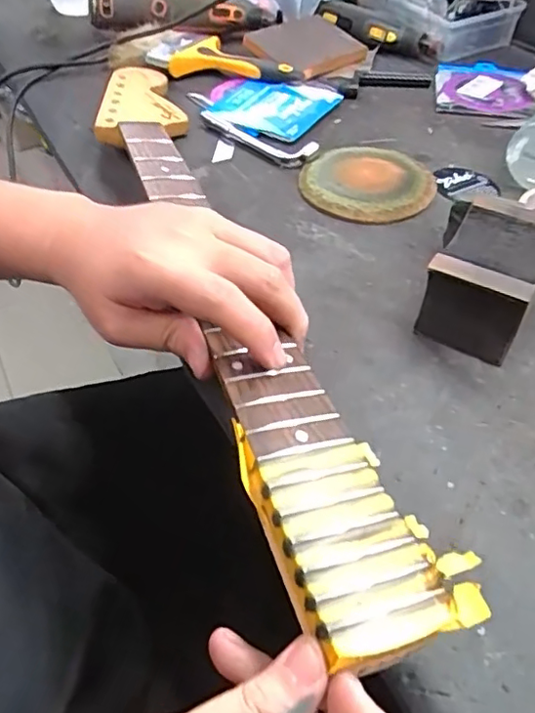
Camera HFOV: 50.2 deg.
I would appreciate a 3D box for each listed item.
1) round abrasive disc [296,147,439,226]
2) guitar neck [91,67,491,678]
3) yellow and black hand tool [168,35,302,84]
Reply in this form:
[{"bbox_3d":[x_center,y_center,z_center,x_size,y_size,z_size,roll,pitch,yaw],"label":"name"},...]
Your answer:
[{"bbox_3d":[0.089,-0.158,0.514,0.116,0.015,0.110,-2,48,2],"label":"round abrasive disc"},{"bbox_3d":[-0.052,-0.102,0.425,0.072,0.027,0.630,-17,47,-11],"label":"guitar neck"},{"bbox_3d":[-0.031,-0.348,0.676,0.157,0.023,0.074,17,51,16],"label":"yellow and black hand tool"}]

